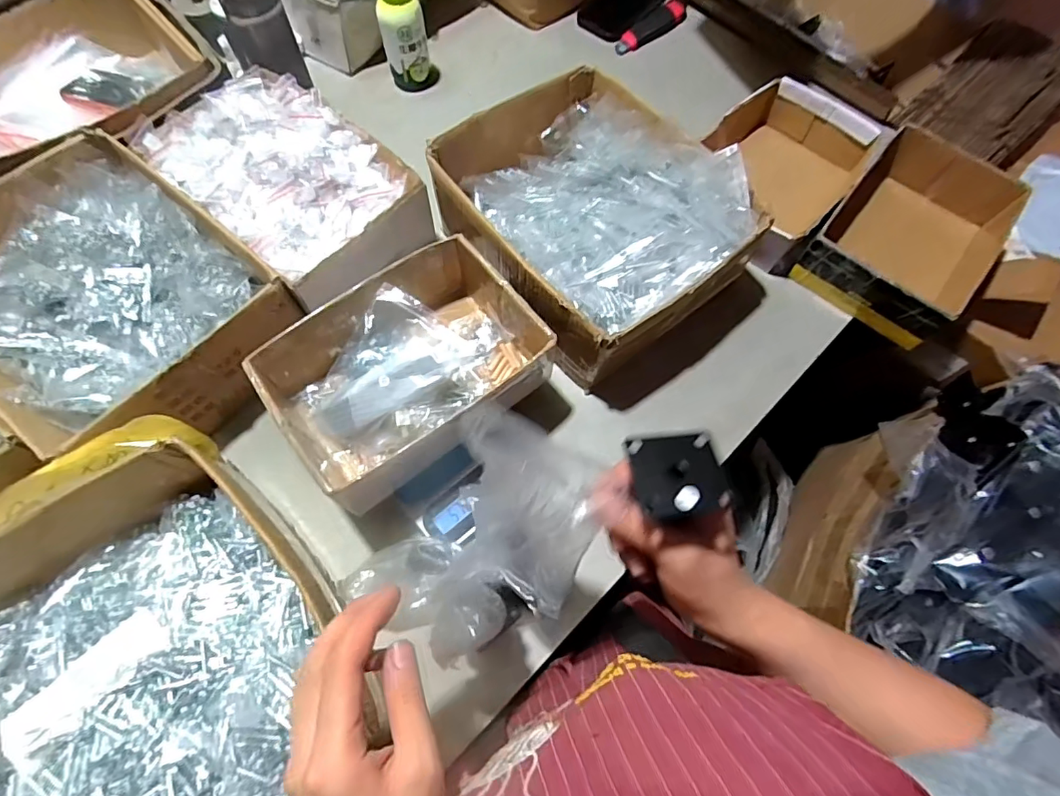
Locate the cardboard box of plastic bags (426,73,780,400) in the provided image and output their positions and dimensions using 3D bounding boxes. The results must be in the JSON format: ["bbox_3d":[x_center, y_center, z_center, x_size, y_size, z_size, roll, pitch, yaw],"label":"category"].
[{"bbox_3d":[0.071,-0.207,0.610,0.253,0.125,0.317,-36,71,-15],"label":"cardboard box of plastic bags"}]

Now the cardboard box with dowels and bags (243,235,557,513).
[{"bbox_3d":[-0.125,-0.032,0.528,0.247,0.086,0.176,-33,70,-14],"label":"cardboard box with dowels and bags"}]

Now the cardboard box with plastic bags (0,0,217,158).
[{"bbox_3d":[-0.537,-0.364,0.622,0.238,0.082,0.274,42,72,17],"label":"cardboard box with plastic bags"}]

